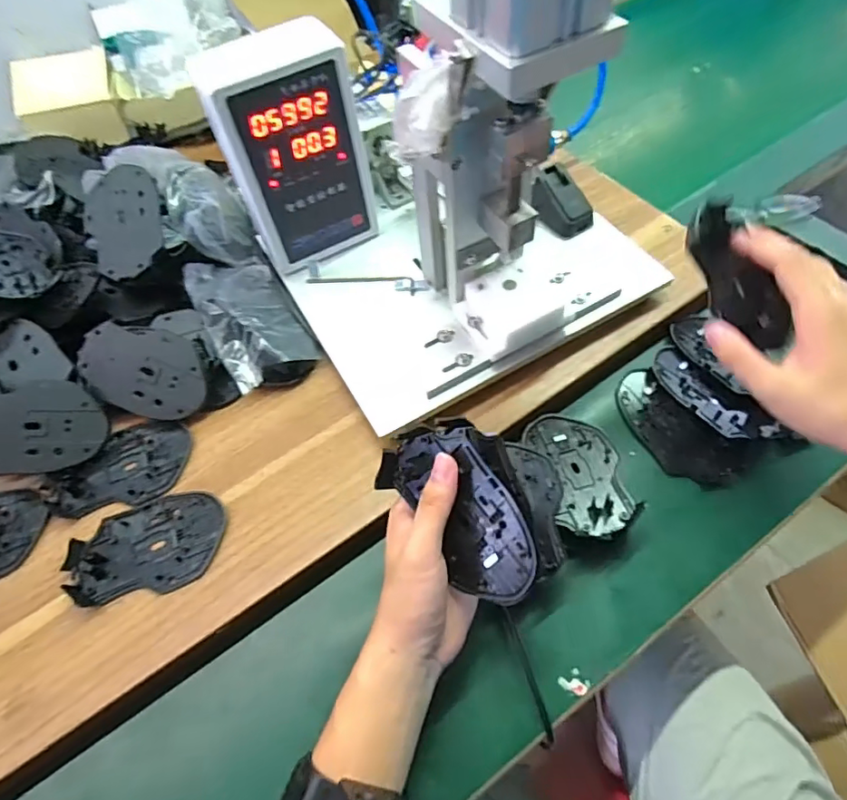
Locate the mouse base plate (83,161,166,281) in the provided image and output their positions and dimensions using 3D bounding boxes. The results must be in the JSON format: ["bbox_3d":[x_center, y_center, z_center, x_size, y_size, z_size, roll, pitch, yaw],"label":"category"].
[{"bbox_3d":[-0.281,-0.162,0.500,0.071,0.015,0.105,-12,83,4],"label":"mouse base plate"}]

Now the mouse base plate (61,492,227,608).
[{"bbox_3d":[-0.212,0.110,0.410,0.112,0.008,0.074,-11,59,-2],"label":"mouse base plate"}]

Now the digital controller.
[{"bbox_3d":[-0.111,-0.207,0.463,0.112,0.177,0.056,-30,61,-13],"label":"digital controller"}]

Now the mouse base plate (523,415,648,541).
[{"bbox_3d":[0.127,0.055,0.431,0.065,0.022,0.112,-13,59,-3],"label":"mouse base plate"}]

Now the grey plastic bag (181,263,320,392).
[{"bbox_3d":[-0.159,-0.077,0.494,0.078,0.047,0.145,-30,61,-13],"label":"grey plastic bag"}]

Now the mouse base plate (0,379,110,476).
[{"bbox_3d":[-0.326,0.022,0.441,0.111,0.014,0.075,-7,84,-18],"label":"mouse base plate"}]

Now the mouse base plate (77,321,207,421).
[{"bbox_3d":[-0.242,-0.025,0.461,0.105,0.007,0.072,9,90,-3],"label":"mouse base plate"}]

